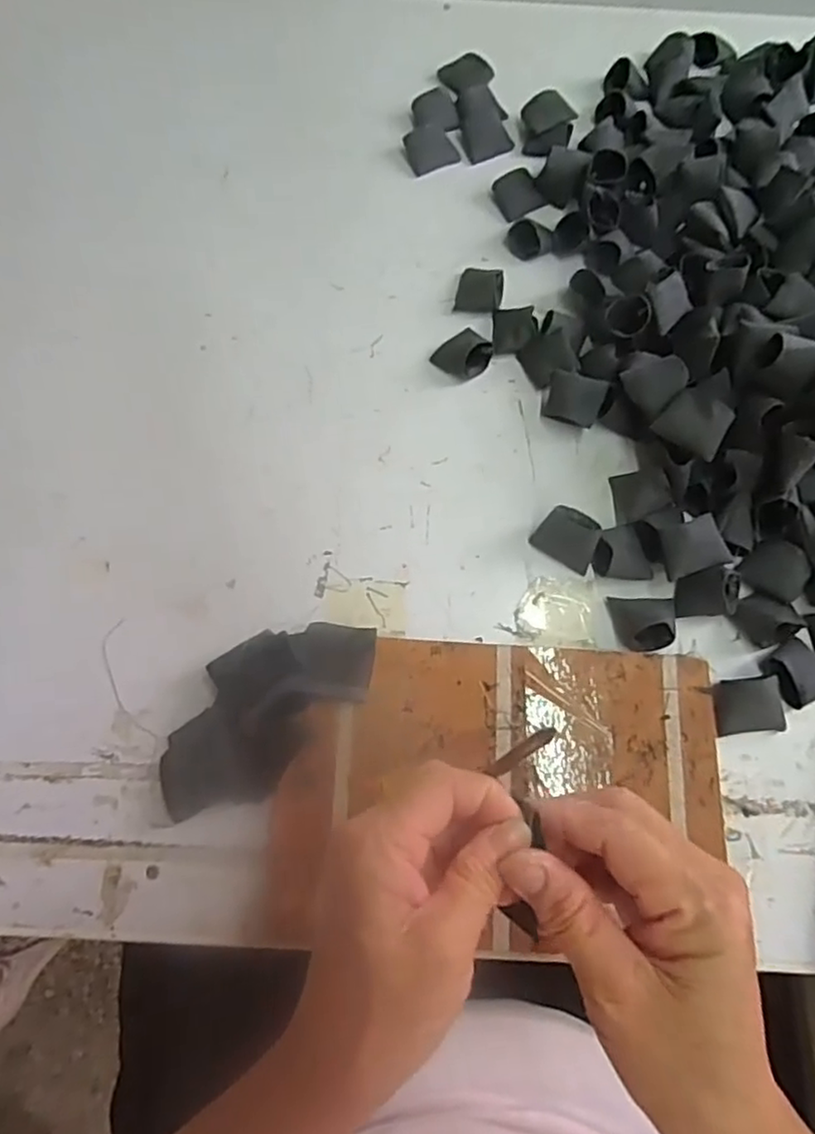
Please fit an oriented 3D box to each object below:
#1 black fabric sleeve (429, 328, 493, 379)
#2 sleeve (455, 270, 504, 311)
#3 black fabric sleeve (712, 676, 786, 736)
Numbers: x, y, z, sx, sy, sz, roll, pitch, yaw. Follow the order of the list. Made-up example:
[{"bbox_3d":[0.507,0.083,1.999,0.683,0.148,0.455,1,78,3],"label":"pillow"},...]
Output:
[{"bbox_3d":[0.045,-0.168,0.516,0.035,0.017,0.042,42,74,13],"label":"black fabric sleeve"},{"bbox_3d":[0.059,-0.229,0.542,0.037,0.014,0.038,6,70,0],"label":"sleeve"},{"bbox_3d":[0.220,0.090,0.428,0.045,0.012,0.034,-4,70,-3],"label":"black fabric sleeve"}]

